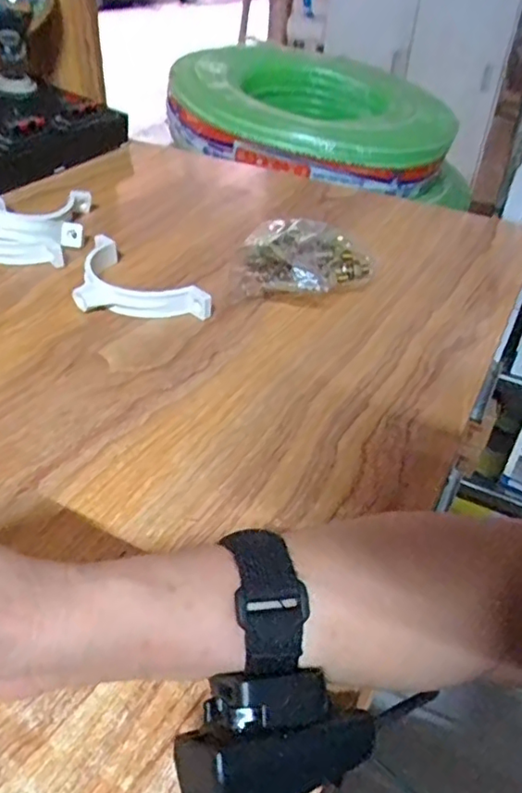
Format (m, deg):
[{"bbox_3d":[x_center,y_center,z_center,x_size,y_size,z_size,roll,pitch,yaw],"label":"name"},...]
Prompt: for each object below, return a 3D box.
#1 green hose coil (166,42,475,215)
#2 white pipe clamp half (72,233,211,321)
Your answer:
[{"bbox_3d":[0.103,-0.490,1.075,0.506,0.156,0.431,10,39,8],"label":"green hose coil"},{"bbox_3d":[-0.099,-0.108,0.530,0.109,0.025,0.111,1,39,-4],"label":"white pipe clamp half"}]

